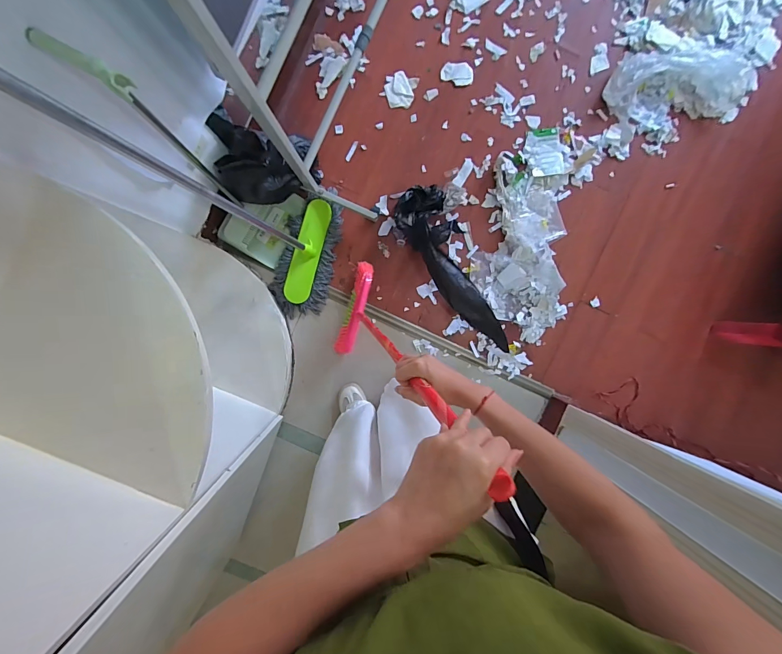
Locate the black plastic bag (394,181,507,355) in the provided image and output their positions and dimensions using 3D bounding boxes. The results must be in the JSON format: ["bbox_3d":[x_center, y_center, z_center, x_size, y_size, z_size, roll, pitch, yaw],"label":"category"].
[{"bbox_3d":[0.222,-0.186,1.247,0.186,0.147,0.628,-26,94,1],"label":"black plastic bag"}]

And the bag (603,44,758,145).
[{"bbox_3d":[1.038,-0.840,1.278,0.519,0.065,0.287,-8,94,0],"label":"bag"}]

